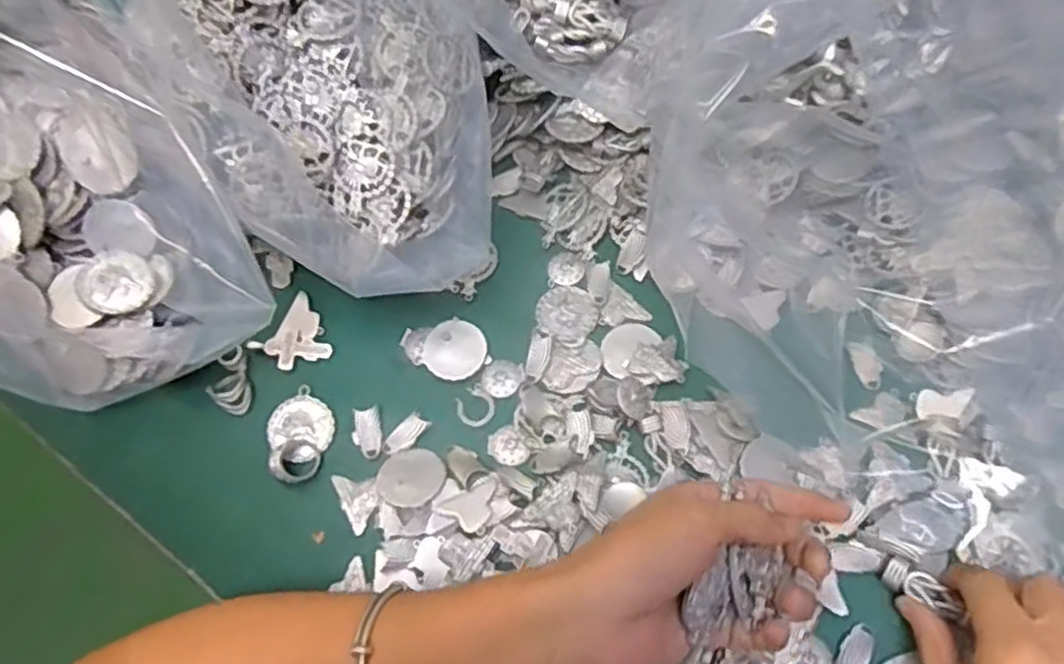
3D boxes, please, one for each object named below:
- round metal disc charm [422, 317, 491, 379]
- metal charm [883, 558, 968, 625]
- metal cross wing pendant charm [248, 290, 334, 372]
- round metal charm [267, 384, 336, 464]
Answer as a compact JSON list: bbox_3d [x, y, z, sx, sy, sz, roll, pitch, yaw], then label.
[{"bbox_3d":[-0.046,0.010,0.434,0.036,0.009,0.036,-1,65,3],"label":"round metal disc charm"},{"bbox_3d":[0.190,0.126,0.355,0.037,0.008,0.014,33,71,19],"label":"metal charm"},{"bbox_3d":[-0.141,0.004,0.444,0.039,0.009,0.043,34,72,17],"label":"metal cross wing pendant charm"},{"bbox_3d":[-0.133,0.054,0.421,0.035,0.007,0.037,-1,65,3],"label":"round metal charm"}]

